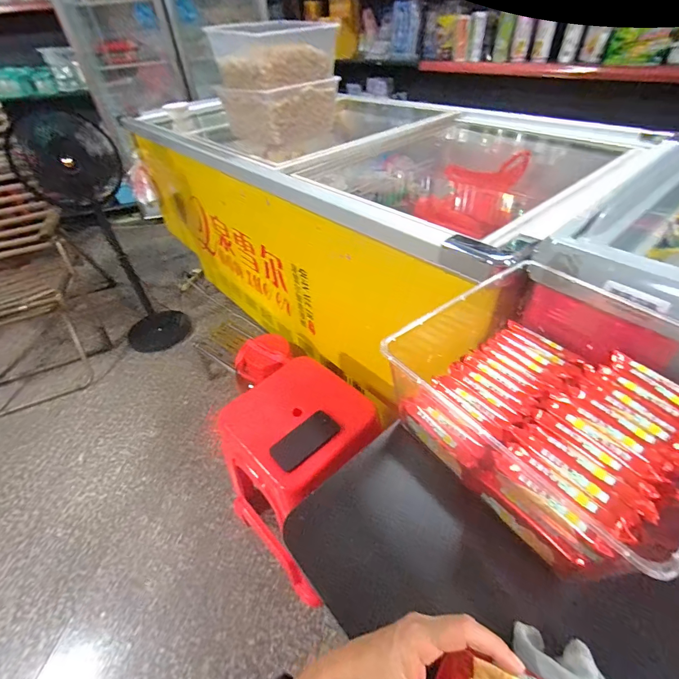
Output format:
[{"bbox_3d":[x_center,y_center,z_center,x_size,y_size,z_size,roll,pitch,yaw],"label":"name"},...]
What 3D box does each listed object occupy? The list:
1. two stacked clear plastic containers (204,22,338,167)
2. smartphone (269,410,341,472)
[{"bbox_3d":[-0.187,-0.777,1.129,0.288,0.302,0.267,31,54,32],"label":"two stacked clear plastic containers"},{"bbox_3d":[-0.072,0.211,0.758,0.143,0.011,0.071,-38,61,-26],"label":"smartphone"}]

